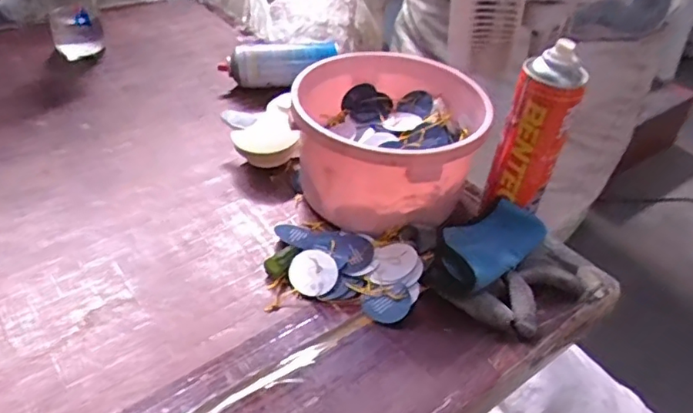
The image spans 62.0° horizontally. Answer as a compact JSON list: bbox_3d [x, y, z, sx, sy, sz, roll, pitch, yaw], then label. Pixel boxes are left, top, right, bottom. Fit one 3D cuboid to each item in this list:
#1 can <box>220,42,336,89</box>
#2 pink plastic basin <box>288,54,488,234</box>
[{"bbox_3d":[-0.104,-0.221,0.890,0.181,0.058,0.052,-11,42,-1],"label":"can"},{"bbox_3d":[0.047,-0.072,0.689,0.204,0.147,0.201,12,40,8],"label":"pink plastic basin"}]

